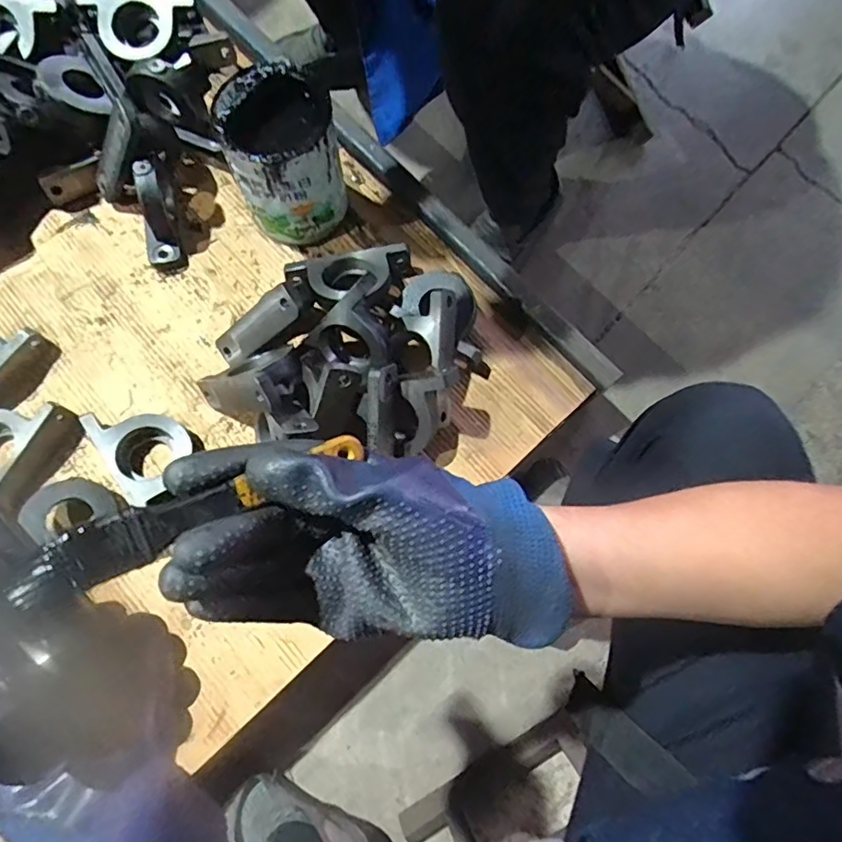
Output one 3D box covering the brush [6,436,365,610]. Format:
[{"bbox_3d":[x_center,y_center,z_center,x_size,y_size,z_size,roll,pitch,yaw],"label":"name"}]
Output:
[{"bbox_3d":[-0.088,0.034,0.234,0.140,0.008,0.021,-25,75,-29],"label":"brush"}]

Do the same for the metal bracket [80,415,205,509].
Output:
[{"bbox_3d":[-0.307,0.027,0.637,0.093,0.037,0.110,-32,77,-9],"label":"metal bracket"}]

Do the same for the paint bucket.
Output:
[{"bbox_3d":[-0.155,-0.309,0.671,0.123,0.161,0.134,0,74,-1],"label":"paint bucket"}]

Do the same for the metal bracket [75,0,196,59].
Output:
[{"bbox_3d":[-0.374,-0.523,0.742,0.144,0.026,0.086,2,98,-8],"label":"metal bracket"}]

